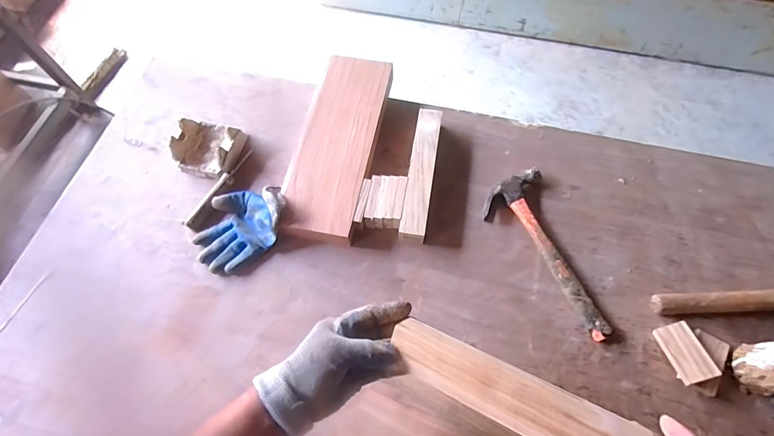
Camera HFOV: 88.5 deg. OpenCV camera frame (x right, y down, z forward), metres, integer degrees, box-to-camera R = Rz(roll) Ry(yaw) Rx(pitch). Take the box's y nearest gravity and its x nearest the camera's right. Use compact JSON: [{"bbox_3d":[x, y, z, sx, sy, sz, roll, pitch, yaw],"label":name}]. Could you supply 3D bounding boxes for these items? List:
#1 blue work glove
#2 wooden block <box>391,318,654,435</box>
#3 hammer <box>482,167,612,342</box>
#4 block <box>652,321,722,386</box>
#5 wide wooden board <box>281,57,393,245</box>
[{"bbox_3d":[-0.259,0.004,0.690,0.173,0.066,0.132,-31,69,-11],"label":"blue work glove"},{"bbox_3d":[0.115,0.170,0.388,0.240,0.027,0.055,20,67,26],"label":"wooden block"},{"bbox_3d":[0.250,0.060,0.655,0.116,0.027,0.293,-13,66,-4],"label":"hammer"},{"bbox_3d":[0.439,0.198,0.585,0.048,0.015,0.082,-28,54,19],"label":"block"},{"bbox_3d":[-0.091,-0.138,0.737,0.138,0.048,0.367,10,67,6],"label":"wide wooden board"}]

